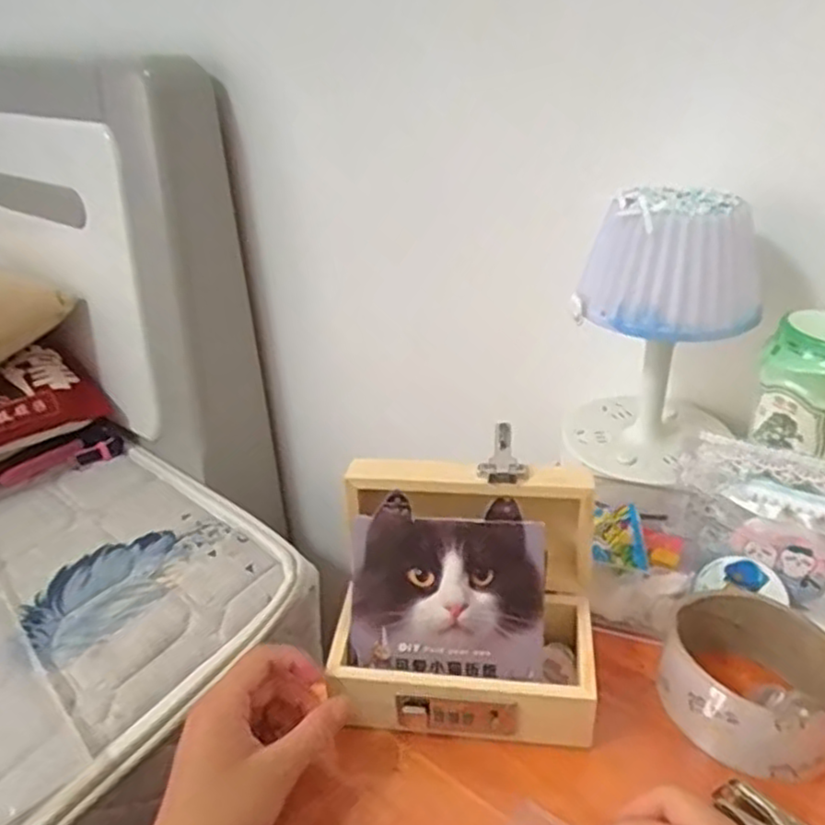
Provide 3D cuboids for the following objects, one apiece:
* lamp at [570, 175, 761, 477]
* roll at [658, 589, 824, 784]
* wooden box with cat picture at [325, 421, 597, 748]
[{"bbox_3d":[0.170,-0.043,0.497,0.114,0.212,0.105,9,32,20],"label":"lamp"},{"bbox_3d":[0.189,0.148,0.393,0.091,0.041,0.087,-2,30,1],"label":"roll"},{"bbox_3d":[0.031,0.106,0.408,0.146,0.121,0.103,1,30,6],"label":"wooden box with cat picture"}]

